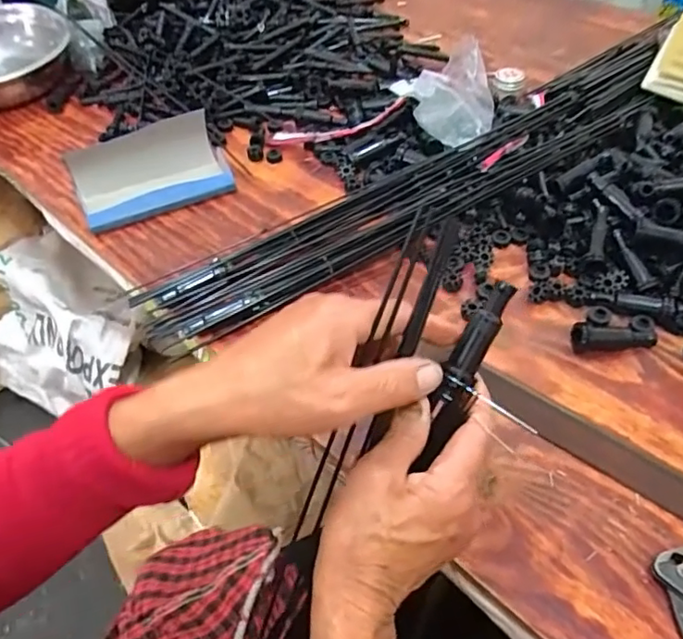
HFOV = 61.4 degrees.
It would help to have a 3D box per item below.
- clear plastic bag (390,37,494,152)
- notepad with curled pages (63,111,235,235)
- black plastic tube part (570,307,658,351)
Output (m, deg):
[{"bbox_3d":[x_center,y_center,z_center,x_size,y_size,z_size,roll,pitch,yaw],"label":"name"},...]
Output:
[{"bbox_3d":[0.114,-0.240,0.649,0.114,0.103,0.077,6,49,7],"label":"clear plastic bag"},{"bbox_3d":[-0.210,-0.163,0.637,0.166,0.055,0.089,-19,51,-15],"label":"notepad with curled pages"},{"bbox_3d":[0.230,0.003,0.491,0.075,0.023,0.043,-2,49,0],"label":"black plastic tube part"}]

